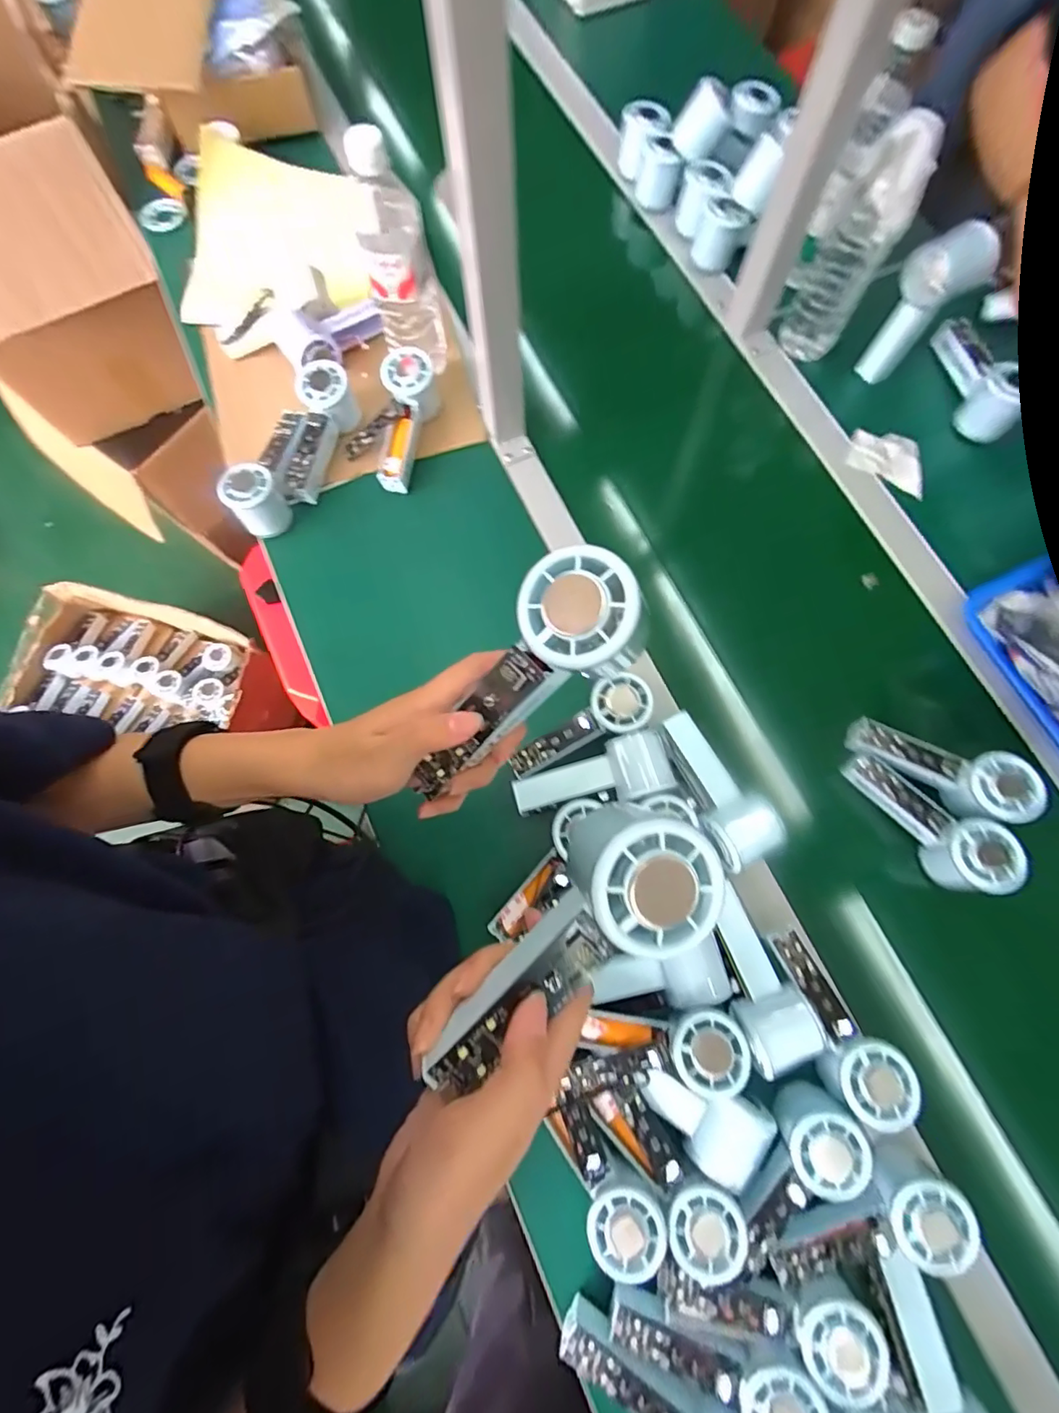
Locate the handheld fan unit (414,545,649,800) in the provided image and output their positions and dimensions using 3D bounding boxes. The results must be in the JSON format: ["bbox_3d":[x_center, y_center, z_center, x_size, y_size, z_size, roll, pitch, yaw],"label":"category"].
[{"bbox_3d":[-0.003,-0.011,0.273,0.061,0.027,0.148,47,108,12],"label":"handheld fan unit"}]

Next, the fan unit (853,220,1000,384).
[{"bbox_3d":[0.438,-0.444,0.603,0.078,0.151,0.057,-31,77,-7],"label":"fan unit"}]

